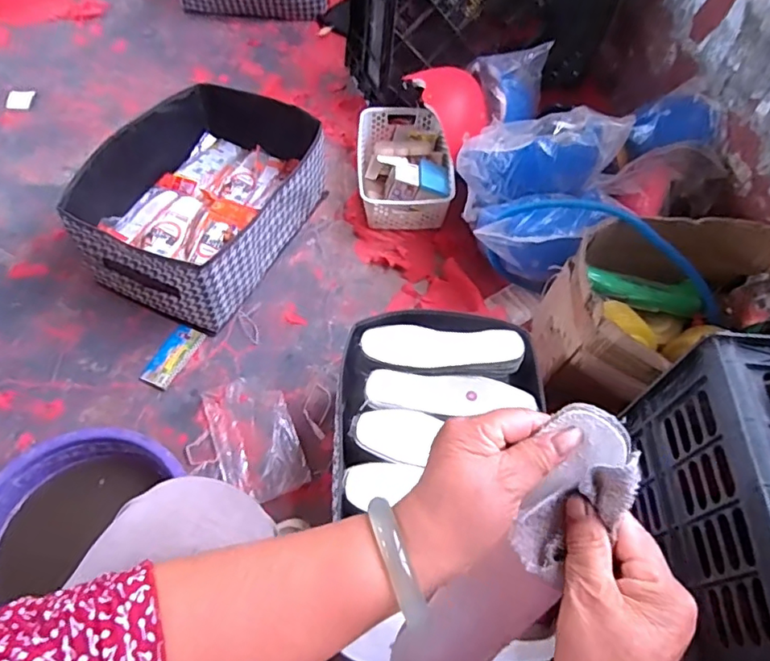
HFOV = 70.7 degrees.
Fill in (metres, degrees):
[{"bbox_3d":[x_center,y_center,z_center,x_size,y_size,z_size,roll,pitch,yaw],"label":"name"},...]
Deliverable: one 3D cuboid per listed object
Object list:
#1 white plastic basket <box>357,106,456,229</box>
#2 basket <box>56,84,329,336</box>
[{"bbox_3d":[0.041,-0.364,1.179,0.197,0.085,0.308,0,59,-2],"label":"white plastic basket"},{"bbox_3d":[-0.339,-0.253,1.043,0.332,0.186,0.452,21,59,9],"label":"basket"}]

